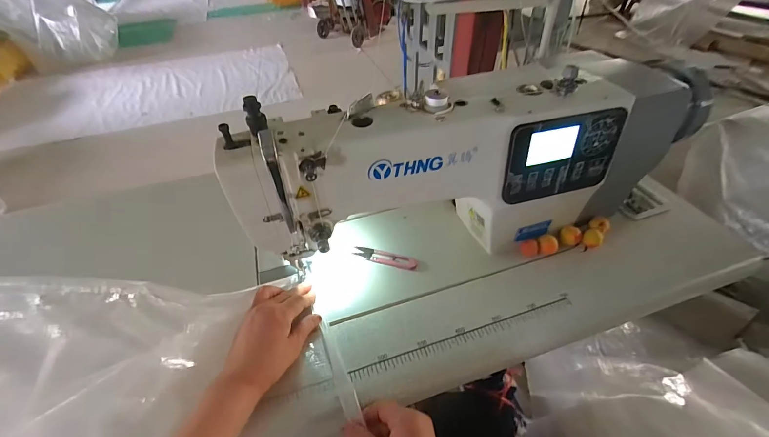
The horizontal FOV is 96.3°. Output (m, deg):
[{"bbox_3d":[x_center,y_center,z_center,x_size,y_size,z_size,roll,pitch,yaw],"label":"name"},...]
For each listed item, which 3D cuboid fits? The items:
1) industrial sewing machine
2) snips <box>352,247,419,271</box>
[{"bbox_3d":[0.071,-0.068,0.445,0.487,0.213,0.151,-12,46,-11],"label":"industrial sewing machine"},{"bbox_3d":[0.001,0.057,0.517,0.100,0.017,0.020,15,47,16],"label":"snips"}]

